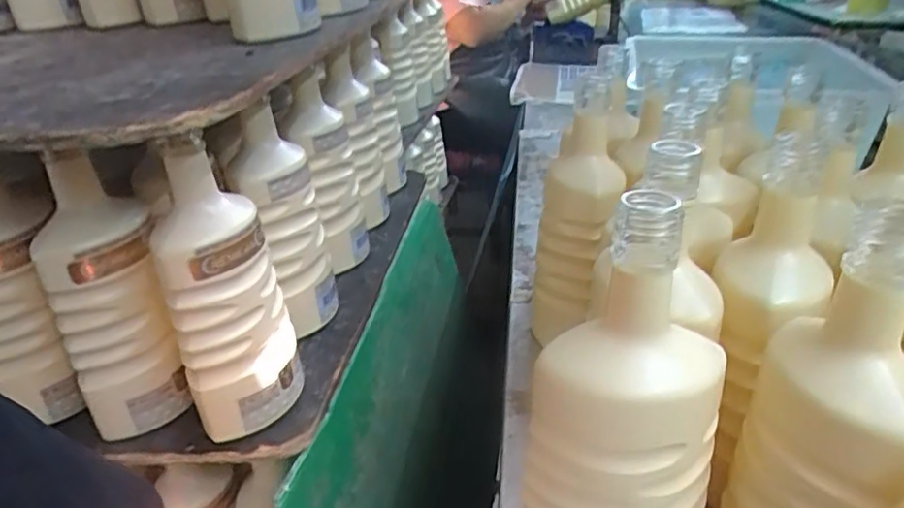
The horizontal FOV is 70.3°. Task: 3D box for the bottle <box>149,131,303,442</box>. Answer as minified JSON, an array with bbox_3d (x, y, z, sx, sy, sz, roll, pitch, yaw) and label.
[{"bbox_3d":[-0.164,0.030,0.469,0.059,0.213,0.072,-1,29,8],"label":"bottle"}]

